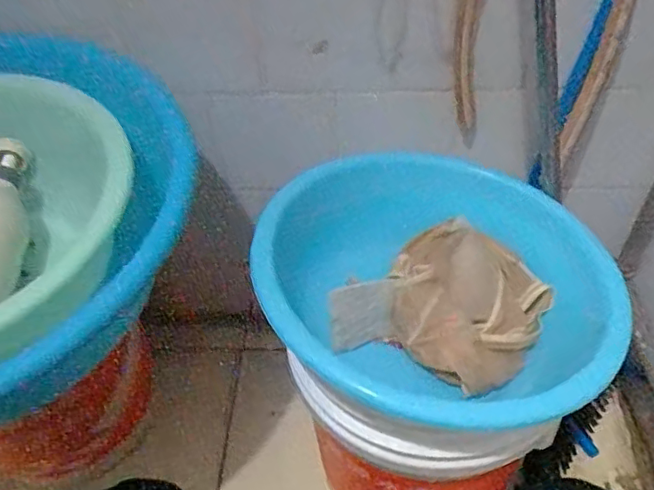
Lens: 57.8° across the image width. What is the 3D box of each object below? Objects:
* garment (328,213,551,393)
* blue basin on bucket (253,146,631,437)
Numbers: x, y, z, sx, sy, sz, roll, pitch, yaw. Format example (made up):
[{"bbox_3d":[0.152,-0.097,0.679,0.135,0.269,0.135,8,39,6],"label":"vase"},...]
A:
[{"bbox_3d":[0.128,0.058,0.600,0.165,0.051,0.209,31,55,29],"label":"garment"},{"bbox_3d":[0.116,0.034,0.599,0.321,0.121,0.308,-2,45,2],"label":"blue basin on bucket"}]

